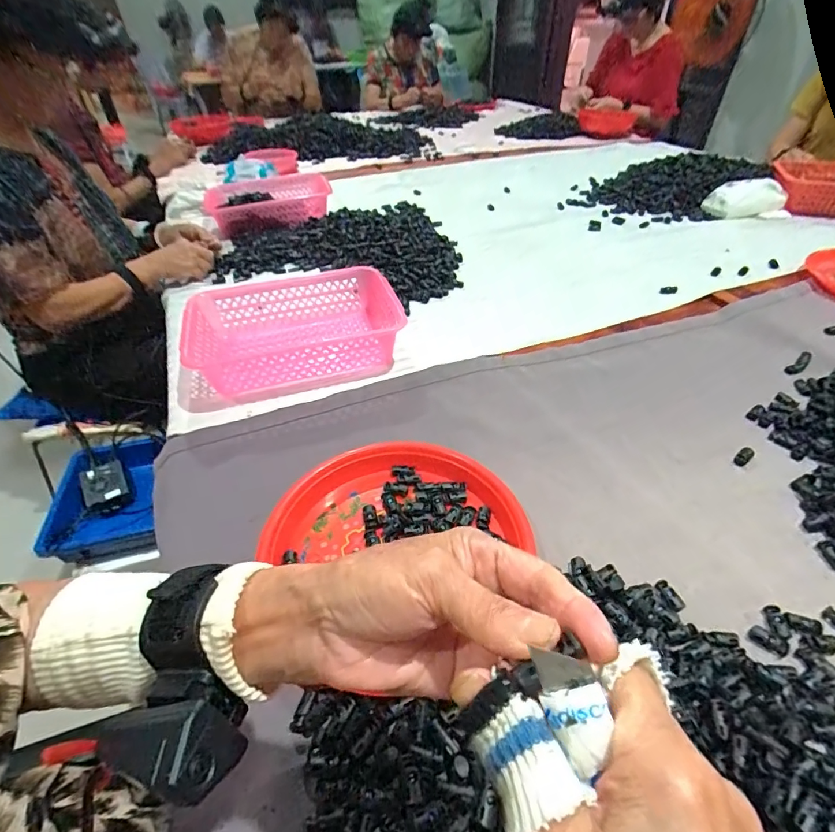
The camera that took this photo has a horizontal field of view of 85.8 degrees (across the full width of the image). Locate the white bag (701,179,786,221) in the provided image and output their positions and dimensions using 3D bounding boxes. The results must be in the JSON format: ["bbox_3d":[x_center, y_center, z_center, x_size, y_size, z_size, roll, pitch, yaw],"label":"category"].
[{"bbox_3d":[0.794,-0.525,1.081,0.184,0.057,0.084,-7,43,-2],"label":"white bag"}]

